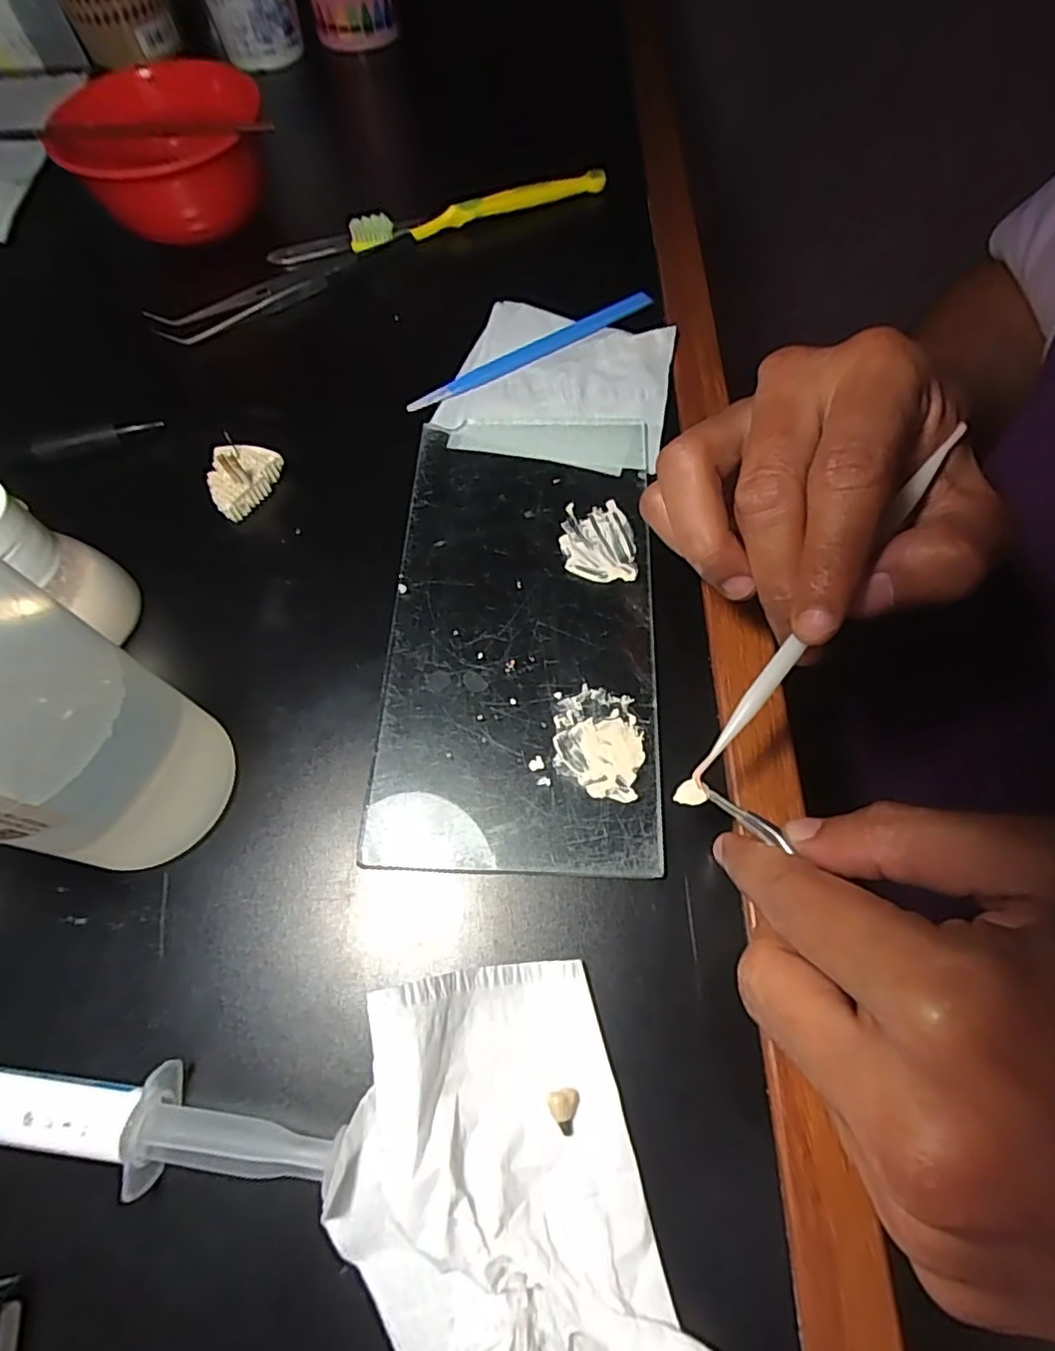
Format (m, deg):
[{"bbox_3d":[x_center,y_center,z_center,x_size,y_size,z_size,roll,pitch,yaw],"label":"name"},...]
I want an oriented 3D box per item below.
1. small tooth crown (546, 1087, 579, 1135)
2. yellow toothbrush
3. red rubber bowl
[{"bbox_3d":[0.011,0.123,0.174,0.009,0.005,0.011,-6,64,-2],"label":"small tooth crown"},{"bbox_3d":[-0.026,-0.268,0.355,0.152,0.016,0.009,-21,65,-9],"label":"yellow toothbrush"},{"bbox_3d":[-0.195,-0.285,0.336,0.100,0.050,0.106,-14,65,-6],"label":"red rubber bowl"}]

